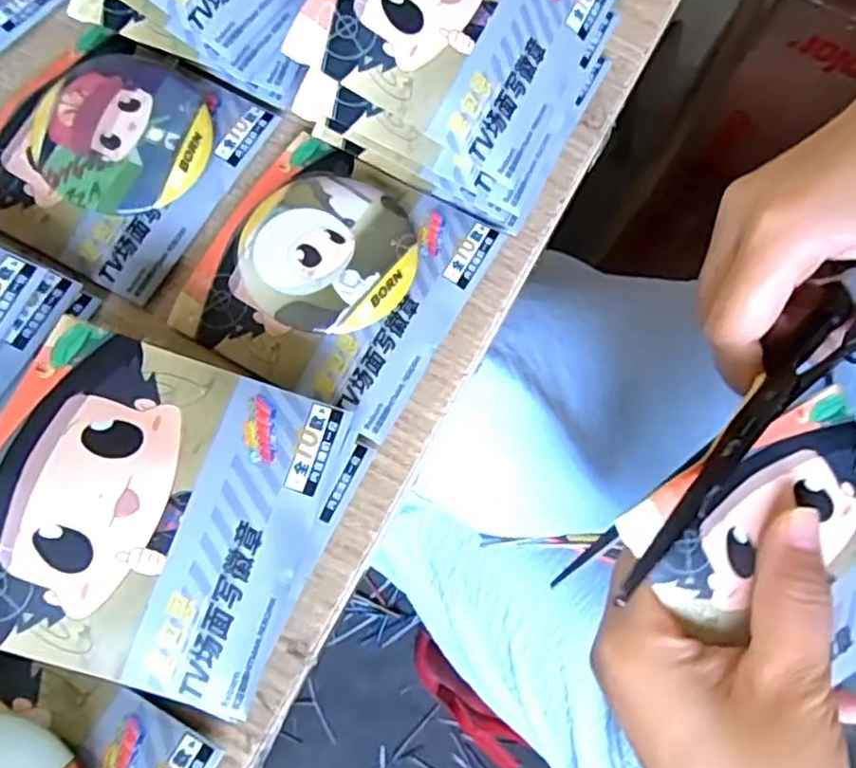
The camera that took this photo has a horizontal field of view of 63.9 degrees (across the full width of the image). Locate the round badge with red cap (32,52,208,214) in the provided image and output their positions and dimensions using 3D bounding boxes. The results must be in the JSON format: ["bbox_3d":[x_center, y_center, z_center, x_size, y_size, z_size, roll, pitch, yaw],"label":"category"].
[{"bbox_3d":[-0.103,-0.083,0.229,0.058,0.012,0.054,1,72,-3],"label":"round badge with red cap"}]

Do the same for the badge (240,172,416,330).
[{"bbox_3d":[-0.033,-0.043,0.221,0.055,0.010,0.053,1,72,-3],"label":"badge"}]

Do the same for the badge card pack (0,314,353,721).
[{"bbox_3d":[-0.072,0.032,0.177,0.081,0.008,0.082,20,75,-9],"label":"badge card pack"}]

